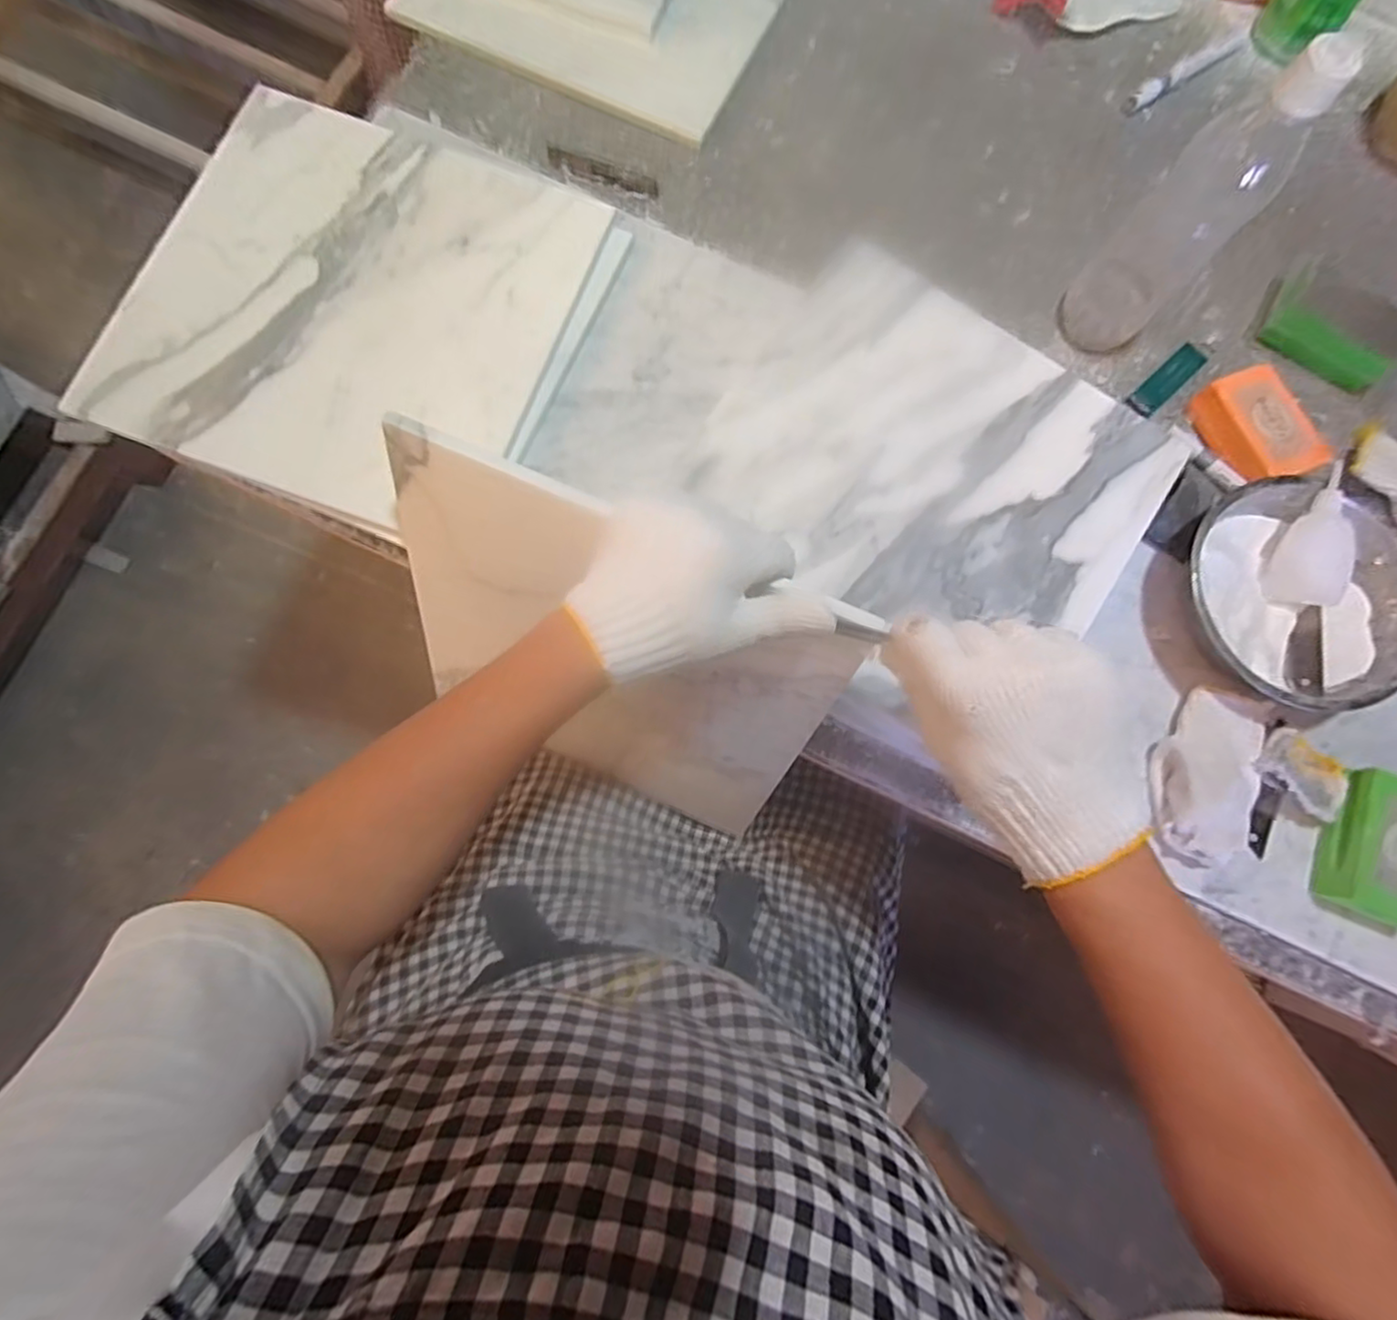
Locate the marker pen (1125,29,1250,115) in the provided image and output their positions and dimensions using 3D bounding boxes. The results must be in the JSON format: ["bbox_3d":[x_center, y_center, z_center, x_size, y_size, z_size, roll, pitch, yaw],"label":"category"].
[{"bbox_3d":[0.444,-0.537,0.593,0.144,0.015,0.016,-35,81,-7],"label":"marker pen"}]

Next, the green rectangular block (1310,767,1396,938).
[{"bbox_3d":[0.468,0.129,0.450,0.065,0.035,0.098,24,79,4],"label":"green rectangular block"}]

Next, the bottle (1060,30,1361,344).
[{"bbox_3d":[0.336,-0.305,0.448,0.054,0.197,0.067,-44,83,-9],"label":"bottle"}]

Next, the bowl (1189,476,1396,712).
[{"bbox_3d":[0.421,-0.045,0.471,0.155,0.055,0.156,0,79,-1],"label":"bowl"}]

